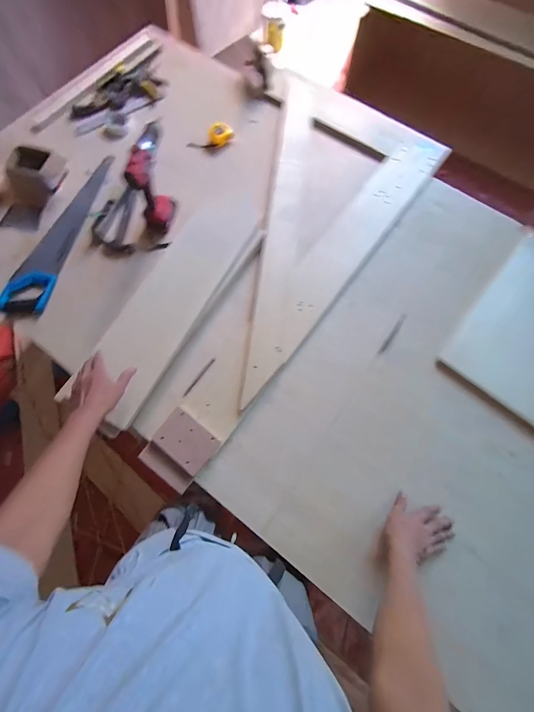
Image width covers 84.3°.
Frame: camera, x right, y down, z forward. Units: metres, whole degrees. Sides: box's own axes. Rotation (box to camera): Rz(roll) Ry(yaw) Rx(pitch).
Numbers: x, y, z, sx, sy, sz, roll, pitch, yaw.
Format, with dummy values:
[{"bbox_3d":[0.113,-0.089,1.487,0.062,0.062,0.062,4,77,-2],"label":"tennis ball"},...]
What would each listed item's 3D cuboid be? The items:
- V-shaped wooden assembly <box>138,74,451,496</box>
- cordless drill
[{"bbox_3d":[-0.013,-0.316,0.864,0.533,0.058,1.278,35,78,9],"label":"V-shaped wooden assembly"},{"bbox_3d":[-0.330,-0.492,0.840,0.102,0.203,0.183,-9,72,-2],"label":"cordless drill"}]

